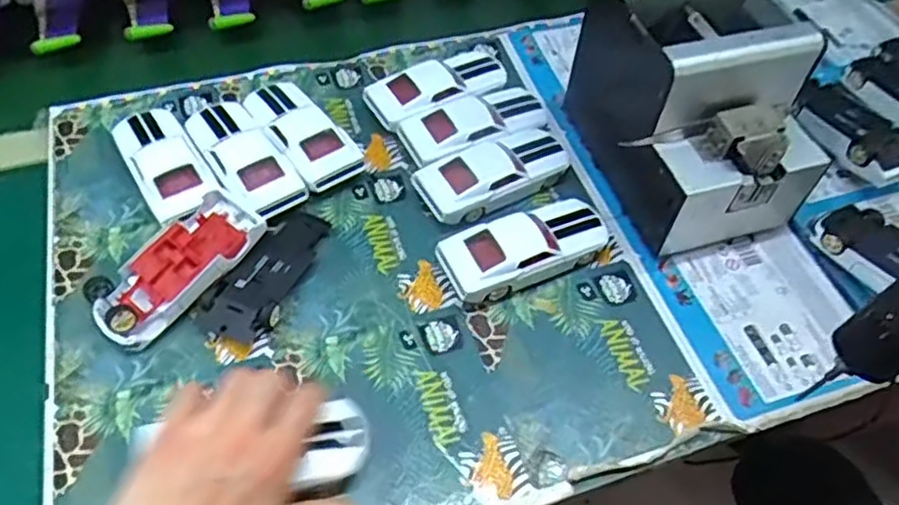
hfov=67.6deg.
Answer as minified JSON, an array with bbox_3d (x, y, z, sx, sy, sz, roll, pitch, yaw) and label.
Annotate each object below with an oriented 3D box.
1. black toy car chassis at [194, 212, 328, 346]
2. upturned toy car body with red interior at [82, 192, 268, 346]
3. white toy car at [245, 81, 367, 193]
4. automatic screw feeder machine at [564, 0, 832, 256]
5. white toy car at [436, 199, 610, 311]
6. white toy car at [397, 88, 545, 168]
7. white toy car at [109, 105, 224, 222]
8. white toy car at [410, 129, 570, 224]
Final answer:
[{"bbox_3d":[-0.132,0.012,0.498,0.047,0.020,0.123,23,56,12],"label":"black toy car chassis"},{"bbox_3d":[-0.196,0.011,0.487,0.124,0.035,0.063,-37,64,-26],"label":"upturned toy car body with red interior"},{"bbox_3d":[-0.128,-0.102,0.572,0.054,0.033,0.133,-33,62,-24],"label":"white toy car"},{"bbox_3d":[0.191,-0.121,0.524,0.122,0.162,0.185,-12,56,-12],"label":"automatic screw feeder machine"},{"bbox_3d":[0.059,-0.006,0.510,0.129,0.039,0.056,-22,59,-19],"label":"white toy car"},{"bbox_3d":[0.024,-0.109,0.586,0.130,0.037,0.057,-24,59,-20],"label":"white toy car"},{"bbox_3d":[-0.227,-0.068,0.540,0.051,0.031,0.131,-28,61,-22],"label":"white toy car"},{"bbox_3d":[0.038,-0.065,0.555,0.128,0.038,0.054,-19,58,-17],"label":"white toy car"}]

